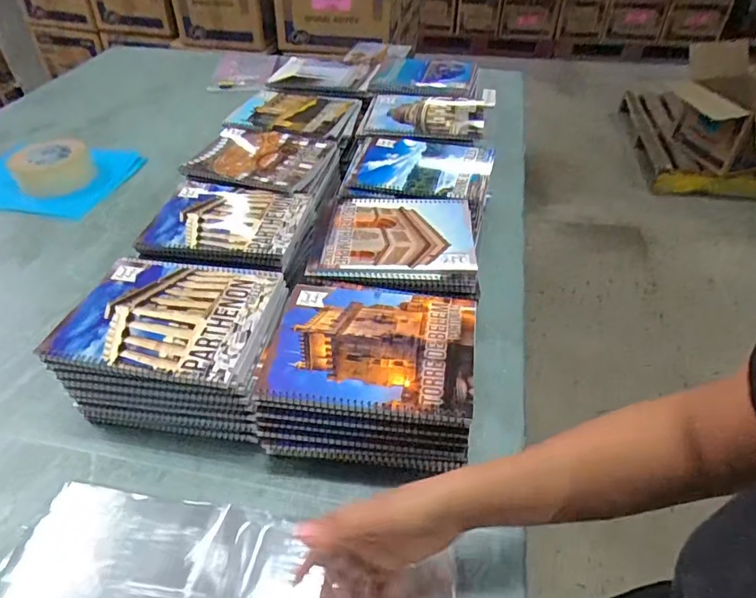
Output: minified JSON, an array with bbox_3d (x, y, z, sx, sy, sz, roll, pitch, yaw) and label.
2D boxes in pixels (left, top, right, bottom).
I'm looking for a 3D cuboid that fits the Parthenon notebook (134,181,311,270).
[{"bbox_3d":[-0.202,-0.101,0.650,0.200,0.016,0.156,7,43,7],"label":"Parthenon notebook"}]

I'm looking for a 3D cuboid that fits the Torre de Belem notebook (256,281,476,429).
[{"bbox_3d":[-0.005,0.042,0.481,0.190,0.008,0.147,4,45,6],"label":"Torre de Belem notebook"}]

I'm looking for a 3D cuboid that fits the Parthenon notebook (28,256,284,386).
[{"bbox_3d":[-0.217,0.013,0.512,0.197,0.009,0.155,8,43,8],"label":"Parthenon notebook"}]

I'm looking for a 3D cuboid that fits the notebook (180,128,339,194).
[{"bbox_3d":[-0.179,-0.217,0.753,0.200,0.013,0.163,12,44,13],"label":"notebook"}]

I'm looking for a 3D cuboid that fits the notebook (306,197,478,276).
[{"bbox_3d":[0.021,-0.081,0.613,0.189,0.013,0.153,1,43,1],"label":"notebook"}]

